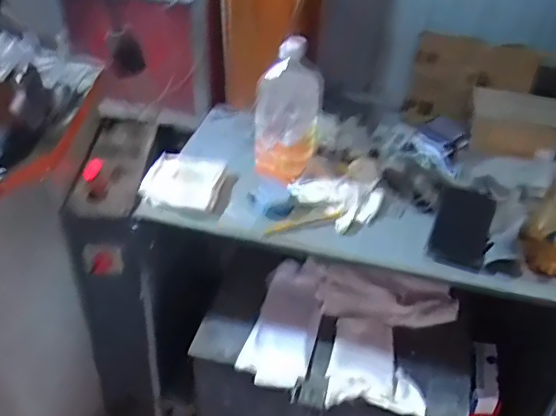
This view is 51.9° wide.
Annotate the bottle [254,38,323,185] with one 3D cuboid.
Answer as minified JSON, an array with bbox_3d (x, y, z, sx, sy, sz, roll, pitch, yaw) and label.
[{"bbox_3d":[0.014,-0.158,0.928,0.105,0.213,0.102,4,38,-1],"label":"bottle"}]

